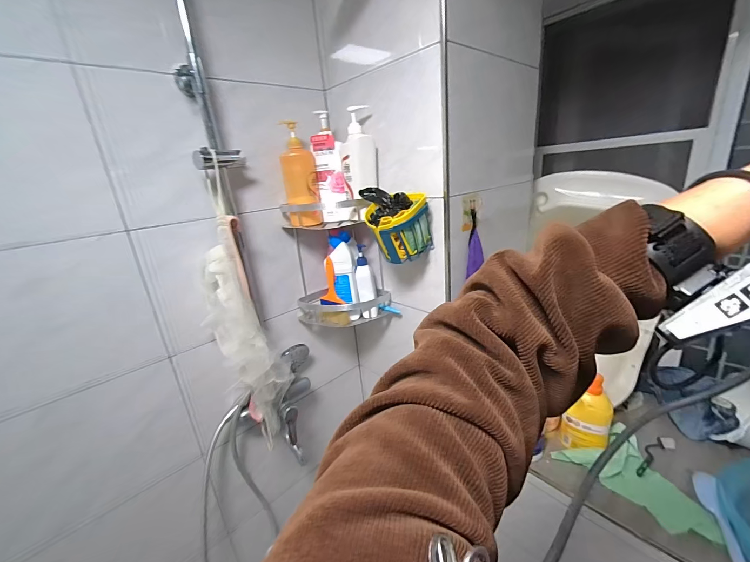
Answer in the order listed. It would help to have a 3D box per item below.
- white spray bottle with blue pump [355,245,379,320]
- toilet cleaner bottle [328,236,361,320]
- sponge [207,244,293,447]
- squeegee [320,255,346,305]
[{"bbox_3d":[-0.026,0.003,0.939,0.054,0.193,0.073,-6,19,-1],"label":"white spray bottle with blue pump"},{"bbox_3d":[-0.084,-0.004,0.909,0.062,0.224,0.049,4,21,26],"label":"toilet cleaner bottle"},{"bbox_3d":[-0.299,0.170,0.789,0.124,0.478,0.114,10,24,37],"label":"sponge"},{"bbox_3d":[-0.129,0.003,0.905,0.075,0.138,0.018,7,22,32],"label":"squeegee"}]

